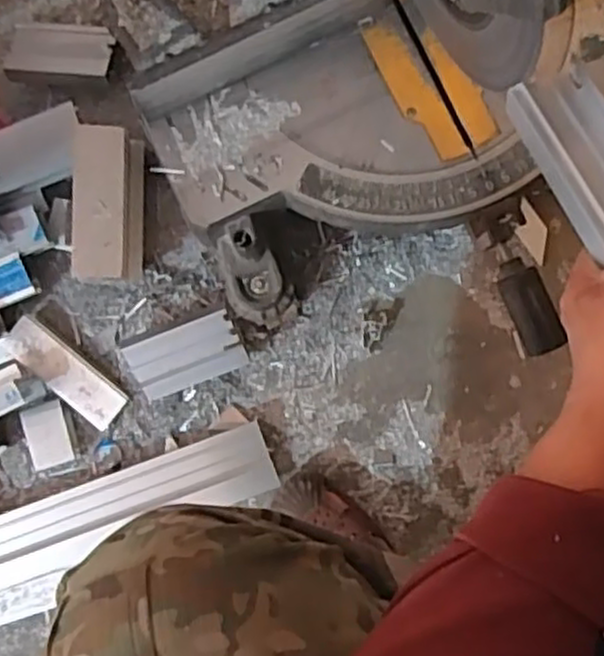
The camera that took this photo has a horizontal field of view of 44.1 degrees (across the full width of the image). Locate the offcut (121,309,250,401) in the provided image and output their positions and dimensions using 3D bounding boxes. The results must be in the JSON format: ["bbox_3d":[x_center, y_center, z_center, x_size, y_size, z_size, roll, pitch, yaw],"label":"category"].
[{"bbox_3d":[-0.112,0.027,0.737,0.107,0.047,0.058,-21,83,2],"label":"offcut"}]

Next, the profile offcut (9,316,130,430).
[{"bbox_3d":[-0.239,0.045,0.758,0.134,0.021,0.044,40,90,7],"label":"profile offcut"}]

